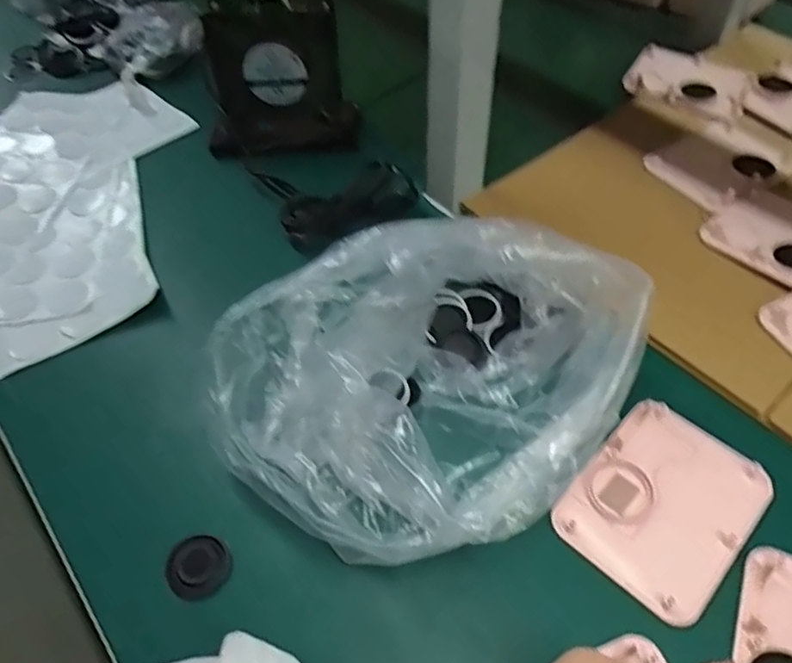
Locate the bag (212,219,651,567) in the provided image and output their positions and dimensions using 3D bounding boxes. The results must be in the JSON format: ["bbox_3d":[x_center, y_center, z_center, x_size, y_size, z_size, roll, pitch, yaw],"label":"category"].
[{"bbox_3d":[0.014,0.024,0.410,0.259,0.108,0.225,-27,57,-17],"label":"bag"}]

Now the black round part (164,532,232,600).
[{"bbox_3d":[-0.124,0.146,0.388,0.039,0.015,0.039,-1,53,1],"label":"black round part"}]

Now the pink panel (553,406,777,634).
[{"bbox_3d":[0.171,0.109,0.398,0.098,0.007,0.124,37,62,26],"label":"pink panel"}]

